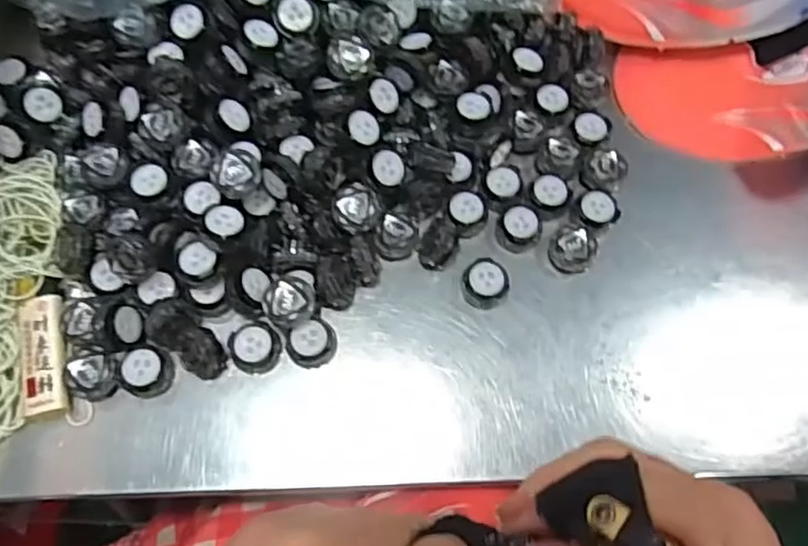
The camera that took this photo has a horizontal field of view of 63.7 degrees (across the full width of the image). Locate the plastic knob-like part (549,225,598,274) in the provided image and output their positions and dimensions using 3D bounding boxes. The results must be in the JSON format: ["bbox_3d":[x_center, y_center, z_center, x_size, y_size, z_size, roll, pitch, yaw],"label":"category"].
[{"bbox_3d":[0.101,-0.015,0.391,0.026,0.015,0.025,3,69,-1],"label":"plastic knob-like part"}]

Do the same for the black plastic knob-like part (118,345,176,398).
[{"bbox_3d":[-0.140,0.054,0.355,0.026,0.014,0.028,1,69,-2],"label":"black plastic knob-like part"}]

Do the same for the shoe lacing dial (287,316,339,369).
[{"bbox_3d":[-0.051,0.040,0.363,0.027,0.010,0.024,-29,73,-12],"label":"shoe lacing dial"}]

